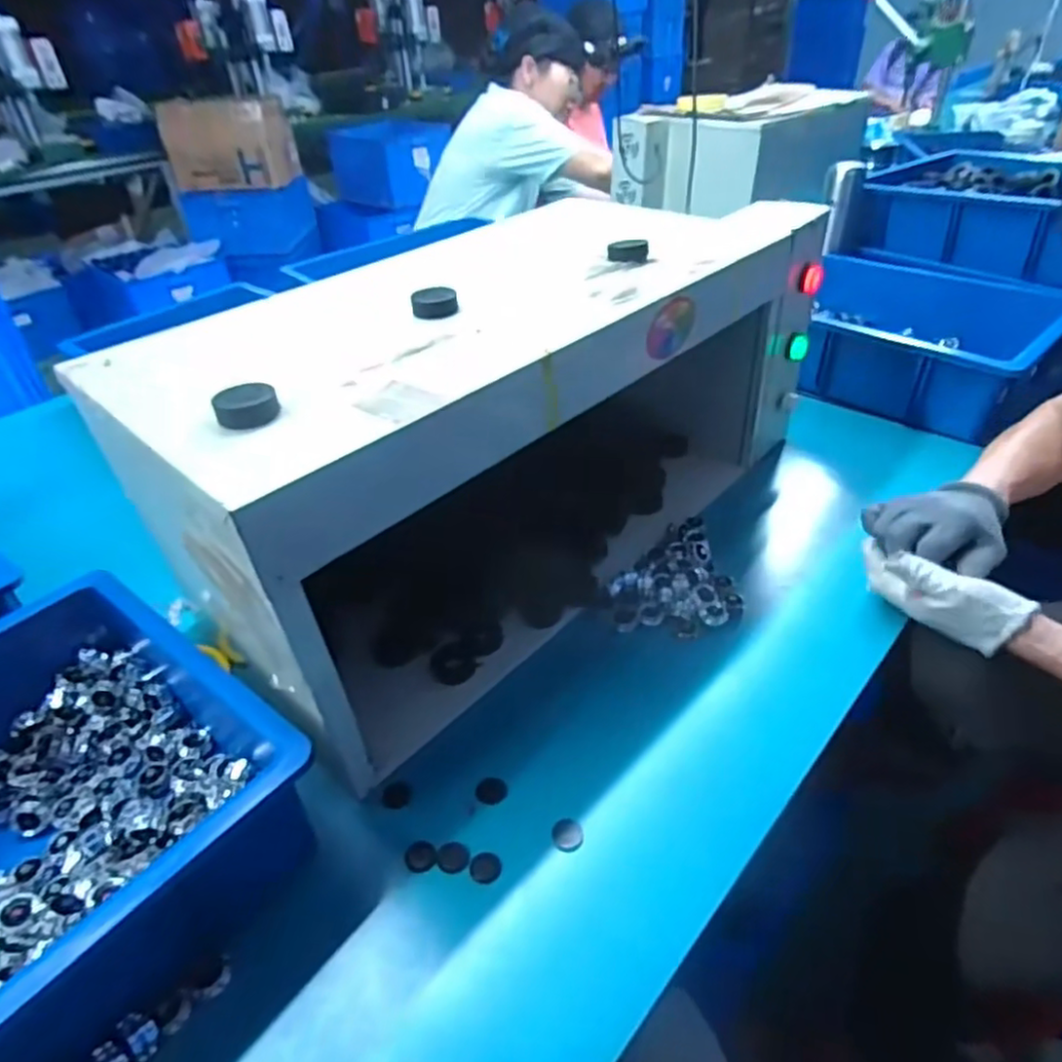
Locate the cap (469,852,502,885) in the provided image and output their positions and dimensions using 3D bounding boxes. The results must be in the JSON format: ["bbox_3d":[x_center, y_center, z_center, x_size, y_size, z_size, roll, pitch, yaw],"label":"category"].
[{"bbox_3d":[-0.032,0.234,0.461,0.021,0.004,0.020,-2,38,2],"label":"cap"}]

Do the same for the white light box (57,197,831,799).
[{"bbox_3d":[-0.017,-0.112,0.663,0.282,0.274,0.643,29,49,35],"label":"white light box"}]

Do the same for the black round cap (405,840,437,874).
[{"bbox_3d":[-0.079,0.230,0.471,0.021,0.004,0.025,-28,44,-27],"label":"black round cap"}]

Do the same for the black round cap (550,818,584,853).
[{"bbox_3d":[0.026,0.217,0.475,0.022,0.004,0.023,-2,38,2],"label":"black round cap"}]

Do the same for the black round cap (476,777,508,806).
[{"bbox_3d":[-0.030,0.197,0.506,0.024,0.004,0.023,-2,38,2],"label":"black round cap"}]

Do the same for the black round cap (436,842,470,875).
[{"bbox_3d":[-0.054,0.230,0.467,0.022,0.004,0.021,-2,38,2],"label":"black round cap"}]

